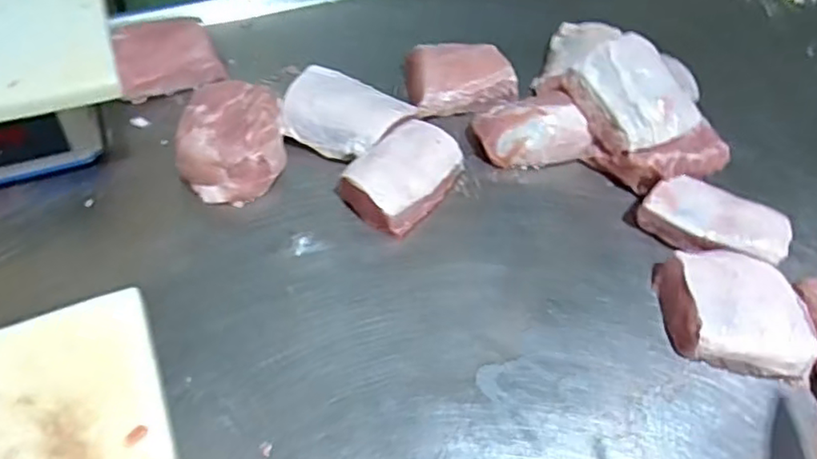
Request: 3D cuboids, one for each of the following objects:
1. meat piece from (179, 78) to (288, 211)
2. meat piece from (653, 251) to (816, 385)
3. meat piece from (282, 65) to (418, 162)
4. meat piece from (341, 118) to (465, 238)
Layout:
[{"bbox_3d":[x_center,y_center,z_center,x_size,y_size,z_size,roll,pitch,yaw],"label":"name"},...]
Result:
[{"bbox_3d":[-0.242,-0.123,0.860,0.141,0.077,0.183,-6,51,-8],"label":"meat piece"},{"bbox_3d":[0.377,0.094,0.725,0.157,0.071,0.130,10,51,5],"label":"meat piece"},{"bbox_3d":[-0.096,-0.163,0.897,0.165,0.056,0.122,25,53,16],"label":"meat piece"},{"bbox_3d":[-0.008,-0.074,0.842,0.114,0.059,0.158,32,55,21],"label":"meat piece"}]

